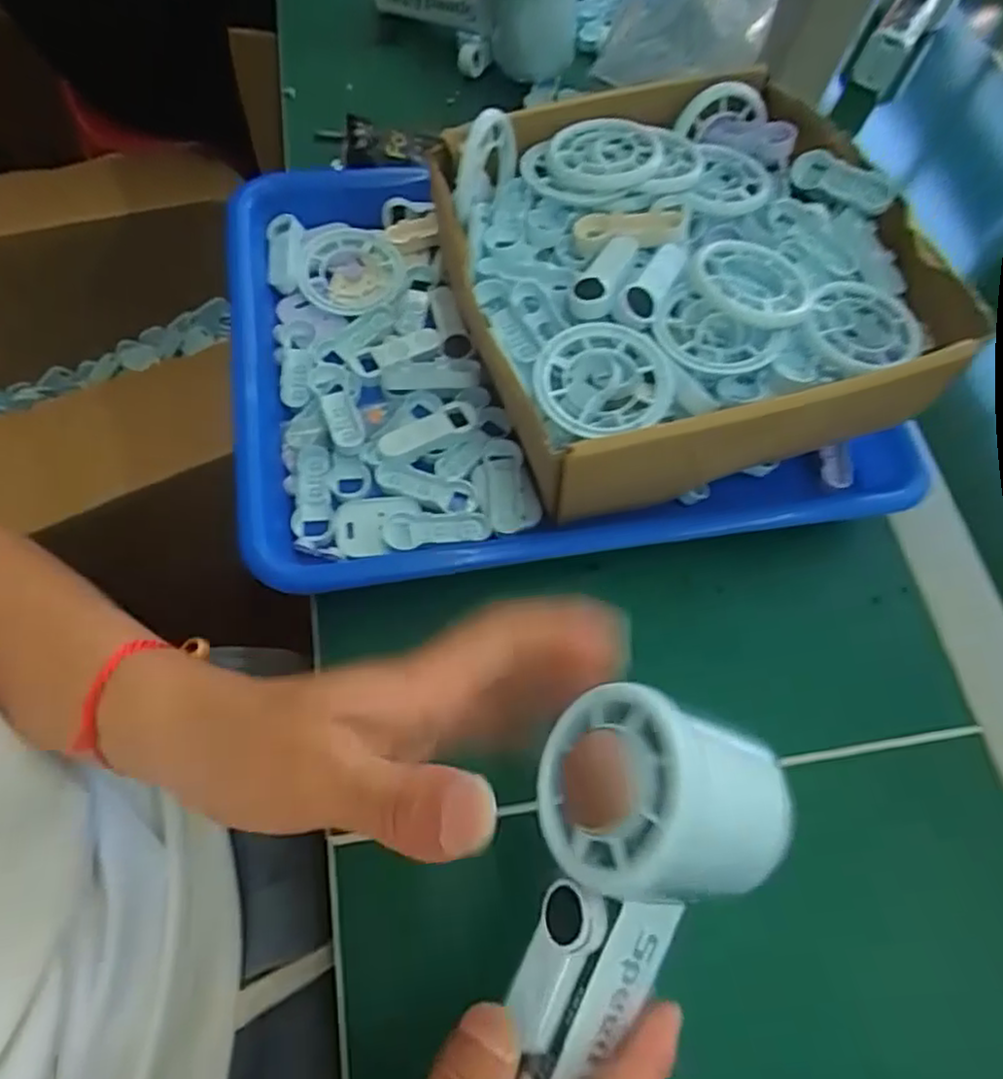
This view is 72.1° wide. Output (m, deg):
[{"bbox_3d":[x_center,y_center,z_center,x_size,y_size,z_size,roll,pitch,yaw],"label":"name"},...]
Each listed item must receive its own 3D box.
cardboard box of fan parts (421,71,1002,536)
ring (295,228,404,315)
[{"bbox_3d":[0.089,-0.119,0.340,0.212,0.079,0.208,-10,67,-11],"label":"cardboard box of fan parts"},{"bbox_3d":[-0.085,-0.151,0.384,0.056,0.008,0.054,3,65,-6],"label":"ring"}]

